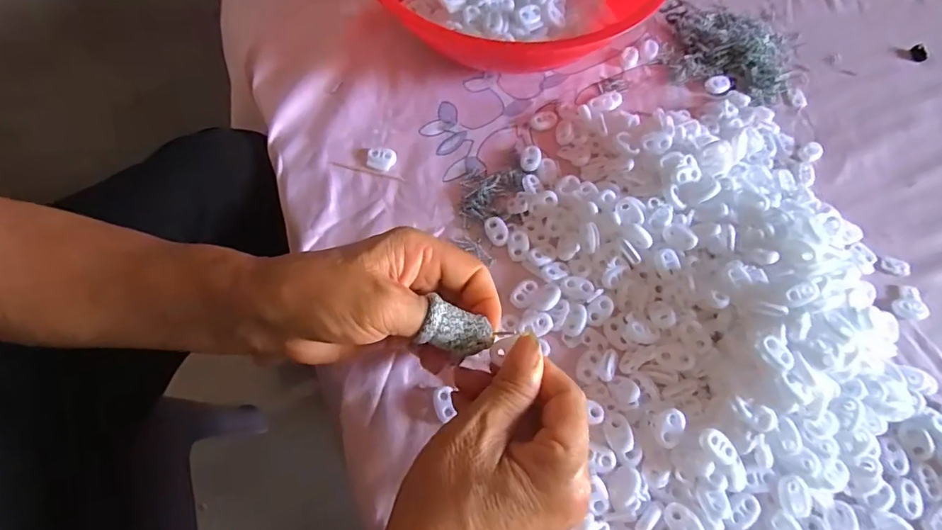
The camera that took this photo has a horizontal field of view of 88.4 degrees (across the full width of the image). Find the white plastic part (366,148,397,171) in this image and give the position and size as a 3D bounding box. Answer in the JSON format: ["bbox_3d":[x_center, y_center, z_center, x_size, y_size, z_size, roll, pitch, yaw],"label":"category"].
[{"bbox_3d":[-0.070,-0.082,0.378,0.022,0.006,0.019,1,65,-1],"label":"white plastic part"}]

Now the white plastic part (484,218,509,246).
[{"bbox_3d":[0.019,-0.025,0.351,0.014,0.006,0.021,-23,68,-12],"label":"white plastic part"}]

